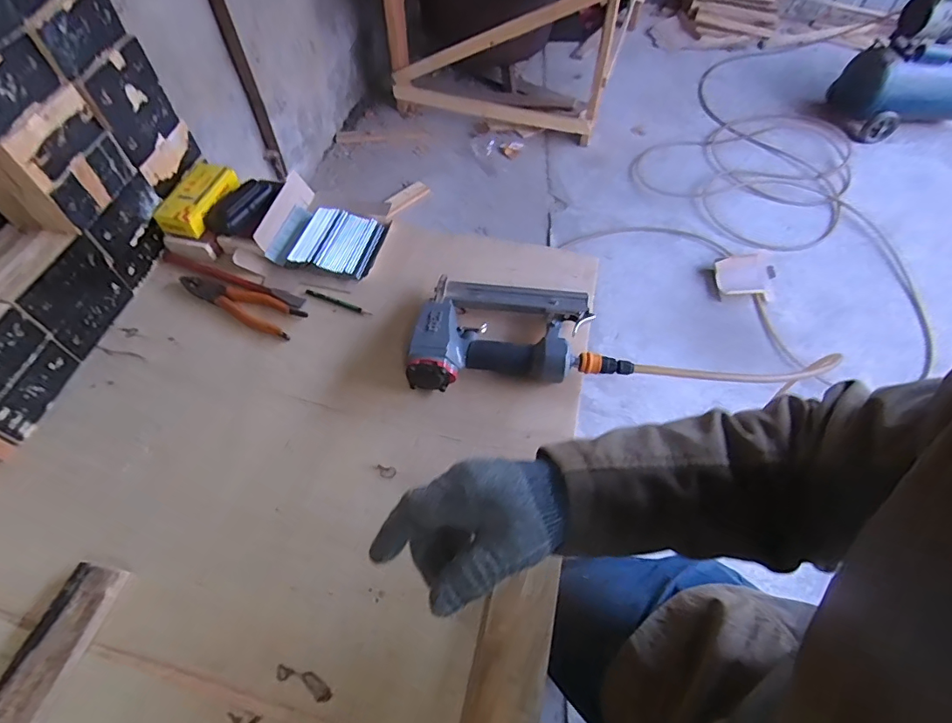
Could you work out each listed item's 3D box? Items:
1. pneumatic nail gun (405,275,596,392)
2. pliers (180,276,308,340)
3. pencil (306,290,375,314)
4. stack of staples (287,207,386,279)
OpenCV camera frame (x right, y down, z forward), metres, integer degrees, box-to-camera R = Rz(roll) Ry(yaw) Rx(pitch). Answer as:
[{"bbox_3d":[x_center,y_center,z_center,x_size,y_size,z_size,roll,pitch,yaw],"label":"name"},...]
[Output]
[{"bbox_3d":[0.035,-0.037,0.630,0.217,0.058,0.164,4,55,3],"label":"pneumatic nail gun"},{"bbox_3d":[-0.328,-0.085,0.683,0.194,0.014,0.052,23,58,16],"label":"pliers"},{"bbox_3d":[-0.194,-0.083,0.692,0.102,0.009,0.009,18,57,12],"label":"pencil"},{"bbox_3d":[-0.205,-0.178,0.746,0.112,0.032,0.112,13,56,9],"label":"stack of staples"}]

